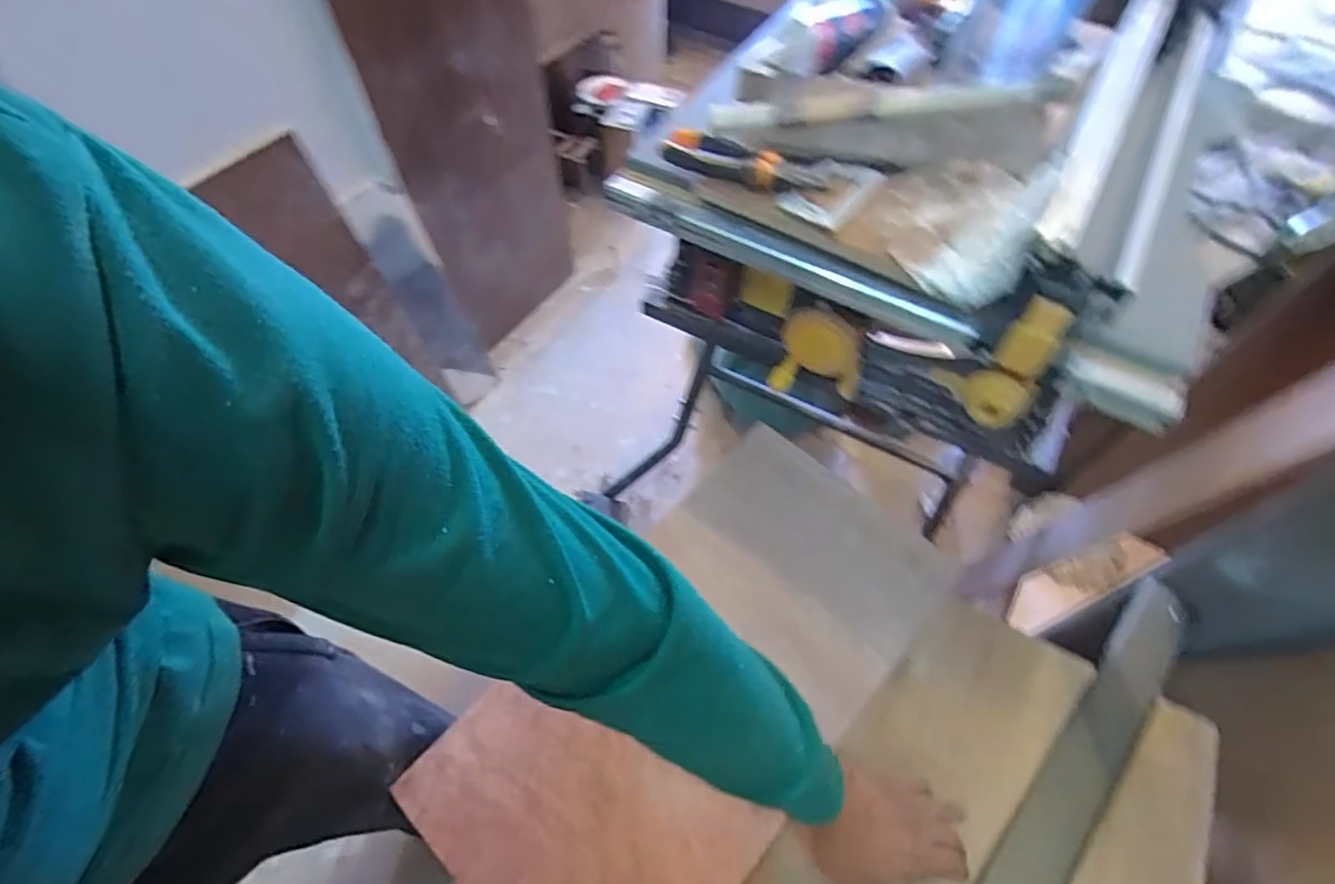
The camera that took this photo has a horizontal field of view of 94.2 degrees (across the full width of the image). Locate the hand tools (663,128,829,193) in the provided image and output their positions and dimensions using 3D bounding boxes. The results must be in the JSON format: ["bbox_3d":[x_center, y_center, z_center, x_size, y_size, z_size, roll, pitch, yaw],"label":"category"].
[{"bbox_3d":[0.082,-0.307,0.684,0.186,0.027,0.043,23,61,14],"label":"hand tools"}]

